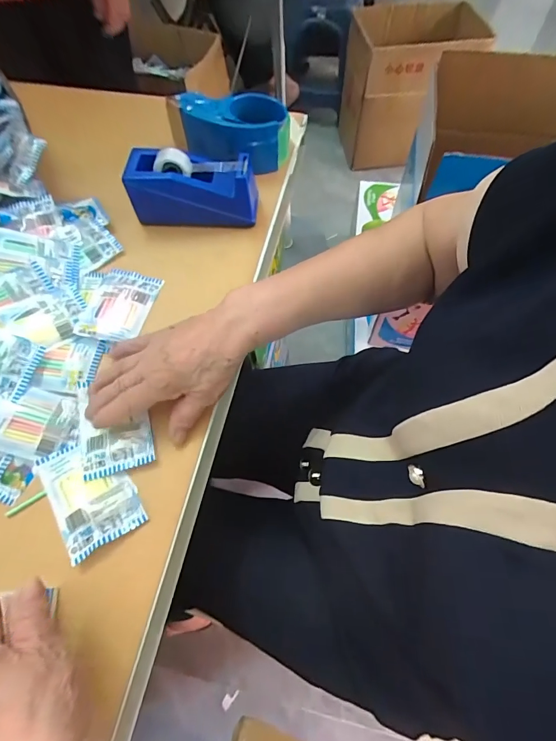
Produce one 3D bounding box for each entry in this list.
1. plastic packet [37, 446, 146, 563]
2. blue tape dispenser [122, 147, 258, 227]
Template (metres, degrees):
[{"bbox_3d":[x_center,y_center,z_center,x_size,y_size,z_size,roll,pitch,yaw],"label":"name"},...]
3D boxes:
[{"bbox_3d":[-0.169,0.106,0.343,0.066,0.008,0.103,-33,68,-13],"label":"plastic packet"},{"bbox_3d":[-0.102,-0.222,0.474,0.151,0.085,0.058,6,65,4],"label":"blue tape dispenser"}]

